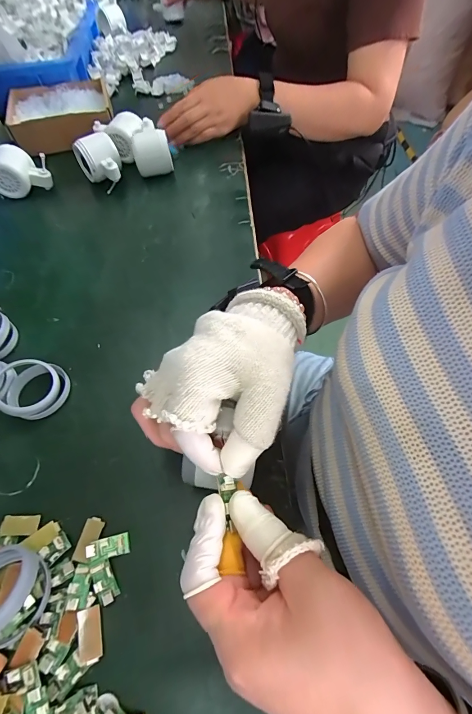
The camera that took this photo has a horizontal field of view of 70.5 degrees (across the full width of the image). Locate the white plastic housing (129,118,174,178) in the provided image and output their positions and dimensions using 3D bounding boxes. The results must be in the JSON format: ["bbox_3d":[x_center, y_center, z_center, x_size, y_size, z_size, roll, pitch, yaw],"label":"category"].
[{"bbox_3d":[-0.134,-0.324,0.521,0.053,0.059,0.066,-19,60,-6],"label":"white plastic housing"}]

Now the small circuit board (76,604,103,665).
[{"bbox_3d":[-0.105,0.198,0.239,0.015,0.005,0.032,-19,60,-6],"label":"small circuit board"}]

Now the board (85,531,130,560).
[{"bbox_3d":[-0.104,0.154,0.272,0.033,0.004,0.015,-6,59,-15],"label":"board"}]

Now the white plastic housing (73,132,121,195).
[{"bbox_3d":[-0.206,-0.294,0.511,0.061,0.057,0.074,-23,61,-9],"label":"white plastic housing"}]

